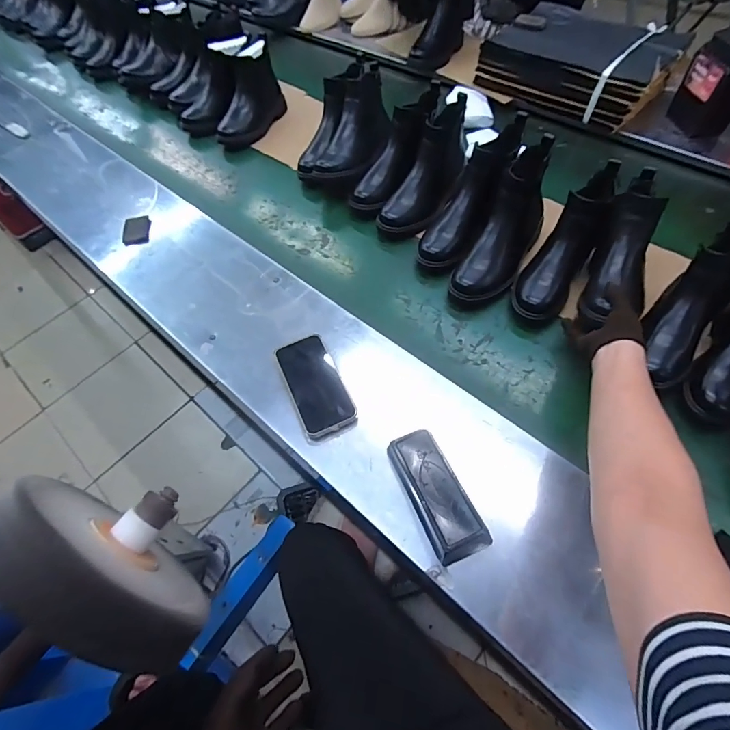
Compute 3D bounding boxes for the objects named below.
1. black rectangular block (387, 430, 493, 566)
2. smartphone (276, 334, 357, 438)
[{"bbox_3d":[0.085,0.162,0.510,0.061,0.046,0.154,-22,58,-13],"label":"black rectangular block"},{"bbox_3d":[-0.077,0.026,0.614,0.077,0.010,0.161,-25,59,-3],"label":"smartphone"}]

